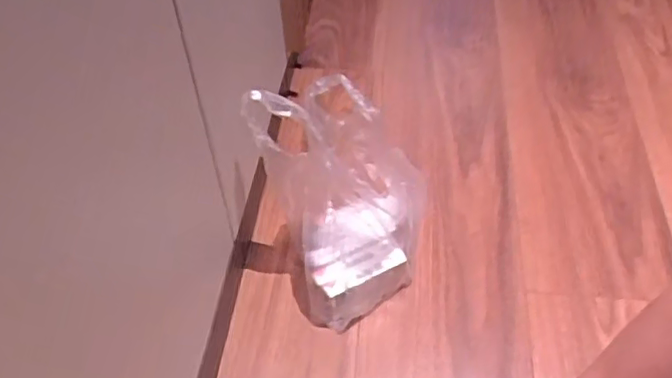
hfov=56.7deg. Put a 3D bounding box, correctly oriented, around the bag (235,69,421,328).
[{"bbox_3d":[0.019,0.009,0.702,0.171,0.255,0.150,-25,52,-19],"label":"bag"}]

